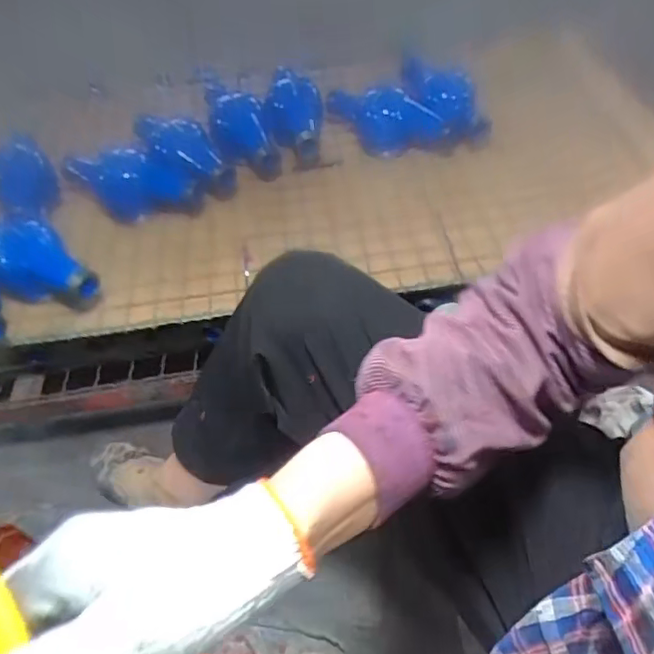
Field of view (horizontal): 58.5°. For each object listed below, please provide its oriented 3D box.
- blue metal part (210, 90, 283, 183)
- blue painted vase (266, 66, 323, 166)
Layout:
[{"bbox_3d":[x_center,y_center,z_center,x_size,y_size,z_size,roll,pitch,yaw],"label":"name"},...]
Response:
[{"bbox_3d":[-0.140,-0.324,0.994,0.105,0.152,0.095,-13,44,12],"label":"blue metal part"},{"bbox_3d":[-0.050,-0.316,0.909,0.089,0.131,0.104,-5,52,0],"label":"blue painted vase"}]

